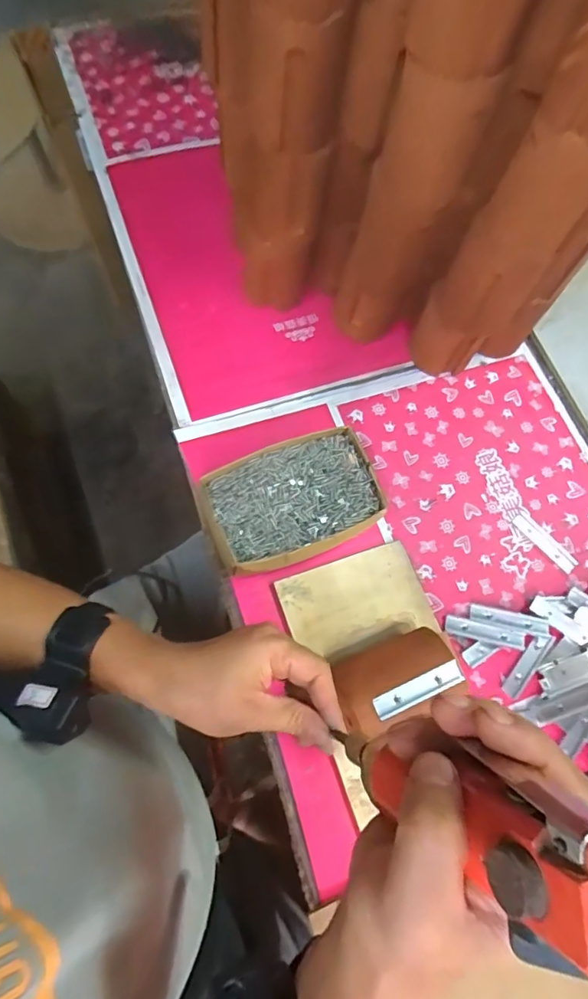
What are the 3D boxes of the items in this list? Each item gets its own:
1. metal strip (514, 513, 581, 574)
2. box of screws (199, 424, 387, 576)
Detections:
[{"bbox_3d":[0.282,0.048,0.555,0.020,0.004,0.080,-39,77,-15],"label":"metal strip"},{"bbox_3d":[0.001,0.004,0.519,0.173,0.056,0.114,-20,73,-10],"label":"box of screws"}]

